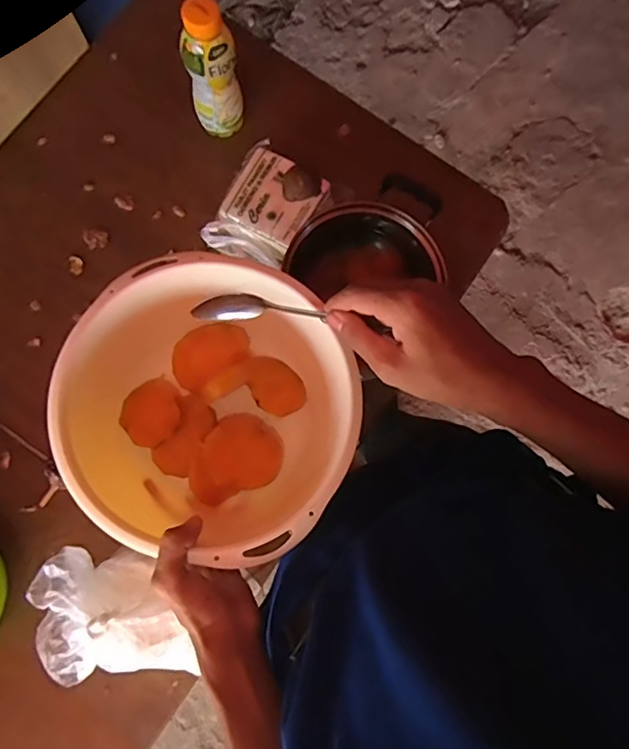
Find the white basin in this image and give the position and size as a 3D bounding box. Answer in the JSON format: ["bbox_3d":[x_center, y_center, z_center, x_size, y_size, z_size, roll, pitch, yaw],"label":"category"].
[{"bbox_3d":[-0.086,0.030,0.486,0.239,0.111,0.232,0,79,-1],"label":"white basin"}]

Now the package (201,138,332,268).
[{"bbox_3d":[-0.055,-0.206,0.680,0.112,0.049,0.145,28,80,4],"label":"package"}]

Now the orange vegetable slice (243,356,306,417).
[{"bbox_3d":[-0.039,0.009,0.526,0.065,0.008,0.056,49,41,13],"label":"orange vegetable slice"}]

